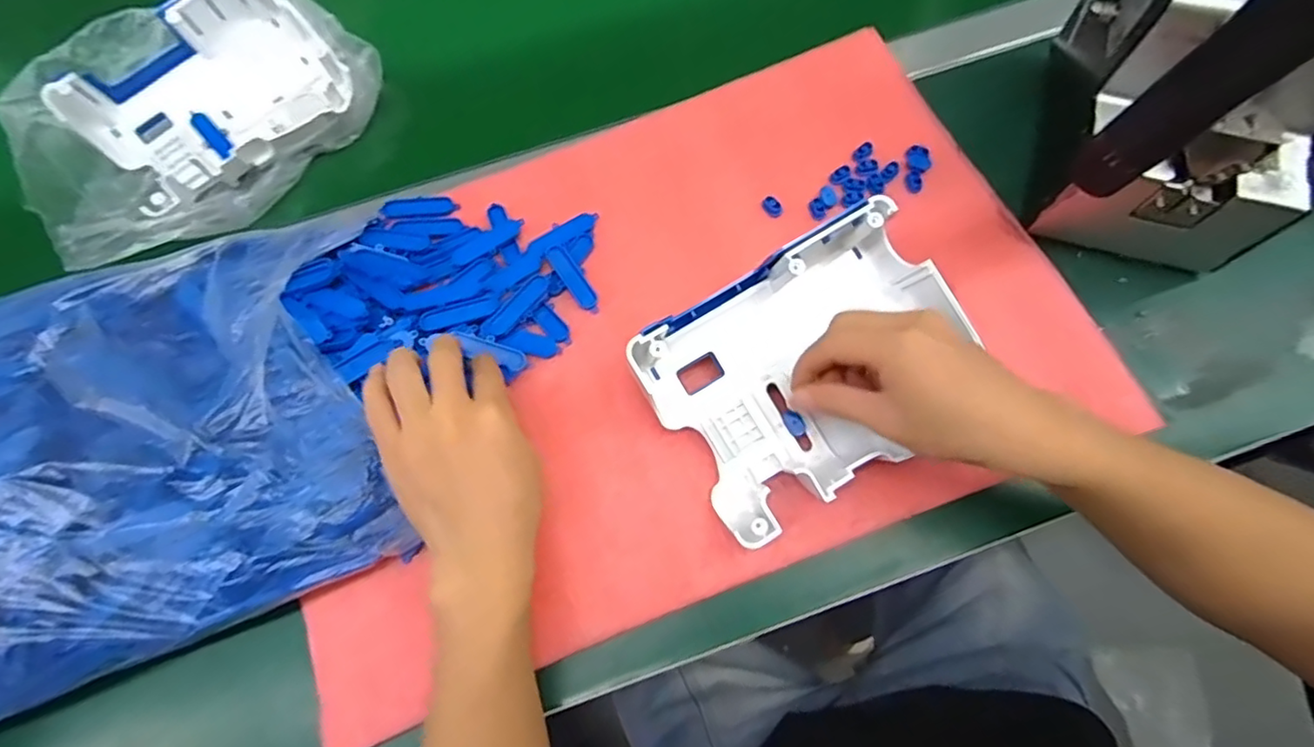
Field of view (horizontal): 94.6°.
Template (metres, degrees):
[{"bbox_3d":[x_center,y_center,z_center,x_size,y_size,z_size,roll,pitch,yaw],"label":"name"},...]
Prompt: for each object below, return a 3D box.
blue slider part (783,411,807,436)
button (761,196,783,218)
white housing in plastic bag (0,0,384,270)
[{"bbox_3d":[0.085,0.030,0.374,0.012,0.005,0.016,-29,71,-8],"label":"blue slider part"},{"bbox_3d":[0.085,-0.122,0.442,0.012,0.005,0.016,-26,70,-7],"label":"button"},{"bbox_3d":[-0.368,-0.214,0.474,0.268,0.051,0.204,-37,72,-11],"label":"white housing in plastic bag"}]

